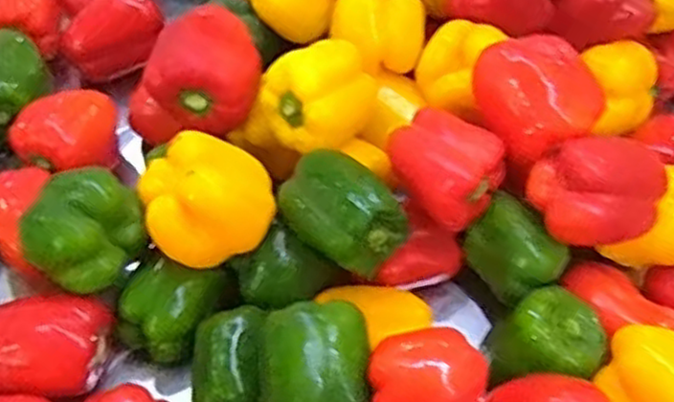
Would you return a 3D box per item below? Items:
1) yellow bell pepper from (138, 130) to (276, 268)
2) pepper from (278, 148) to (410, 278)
[{"bbox_3d":[-0.094,-0.004,0.549,0.091,0.070,0.076,-12,59,-9],"label":"yellow bell pepper"},{"bbox_3d":[0.000,0.008,0.547,0.093,0.054,0.058,31,62,17],"label":"pepper"}]

